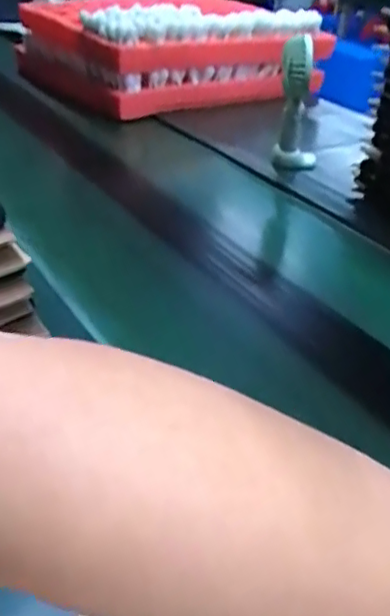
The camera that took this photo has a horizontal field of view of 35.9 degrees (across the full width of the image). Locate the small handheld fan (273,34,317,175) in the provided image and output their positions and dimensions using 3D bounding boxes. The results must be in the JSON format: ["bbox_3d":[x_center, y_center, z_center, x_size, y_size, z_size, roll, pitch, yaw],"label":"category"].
[{"bbox_3d":[0.154,-0.288,0.895,0.067,0.213,0.062,9,34,7],"label":"small handheld fan"}]

